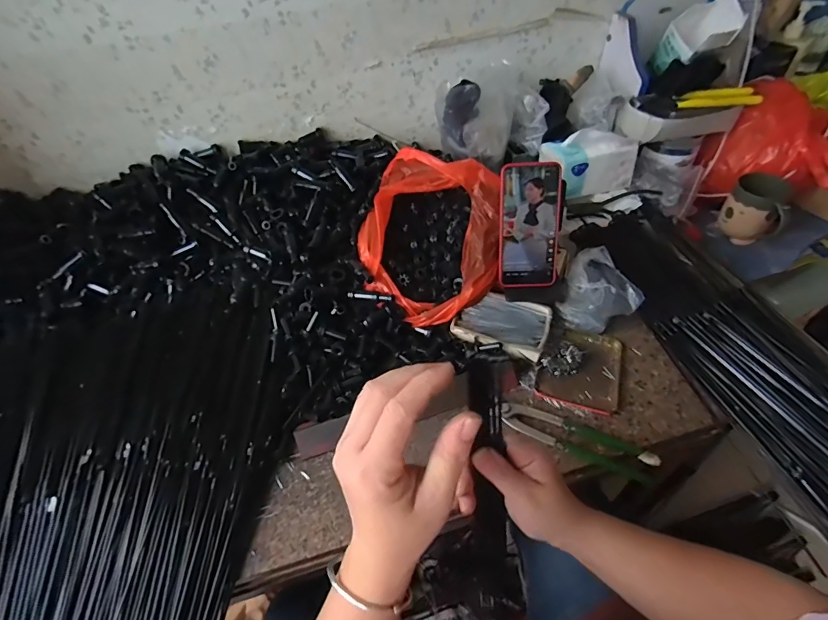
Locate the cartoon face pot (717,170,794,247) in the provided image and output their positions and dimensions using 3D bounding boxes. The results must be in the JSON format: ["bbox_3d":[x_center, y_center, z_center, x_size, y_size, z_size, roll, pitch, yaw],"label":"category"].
[{"bbox_3d":[0.617,-0.183,0.758,0.095,0.094,0.096,-2,50,3],"label":"cartoon face pot"}]

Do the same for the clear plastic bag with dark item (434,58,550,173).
[{"bbox_3d":[0.130,-0.353,0.750,0.181,0.145,0.121,-13,50,-7],"label":"clear plastic bag with dark item"}]

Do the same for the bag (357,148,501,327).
[{"bbox_3d":[0.021,-0.119,0.603,0.202,0.112,0.248,1,52,-1],"label":"bag"}]

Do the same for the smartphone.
[{"bbox_3d":[0.157,-0.112,0.562,0.080,0.162,0.012,-3,17,4],"label":"smartphone"}]

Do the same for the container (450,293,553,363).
[{"bbox_3d":[0.123,0.018,0.585,0.121,0.027,0.083,16,53,17],"label":"container"}]

